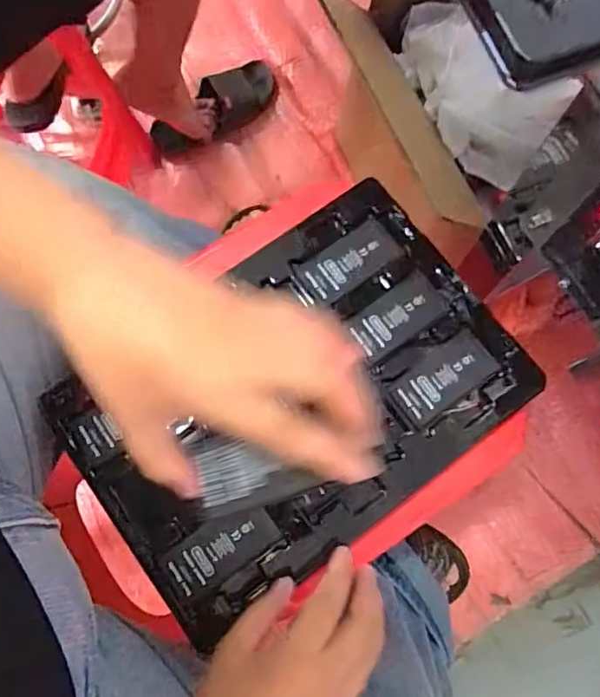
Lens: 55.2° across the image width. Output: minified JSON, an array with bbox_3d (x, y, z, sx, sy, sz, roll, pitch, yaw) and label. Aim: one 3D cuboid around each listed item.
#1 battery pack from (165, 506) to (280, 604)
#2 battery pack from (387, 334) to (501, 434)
[{"bbox_3d":[-0.058,0.150,0.425,0.084,0.007,0.037,-35,79,-8],"label":"battery pack"},{"bbox_3d":[0.115,0.024,0.459,0.084,0.008,0.042,-34,79,-8],"label":"battery pack"}]

